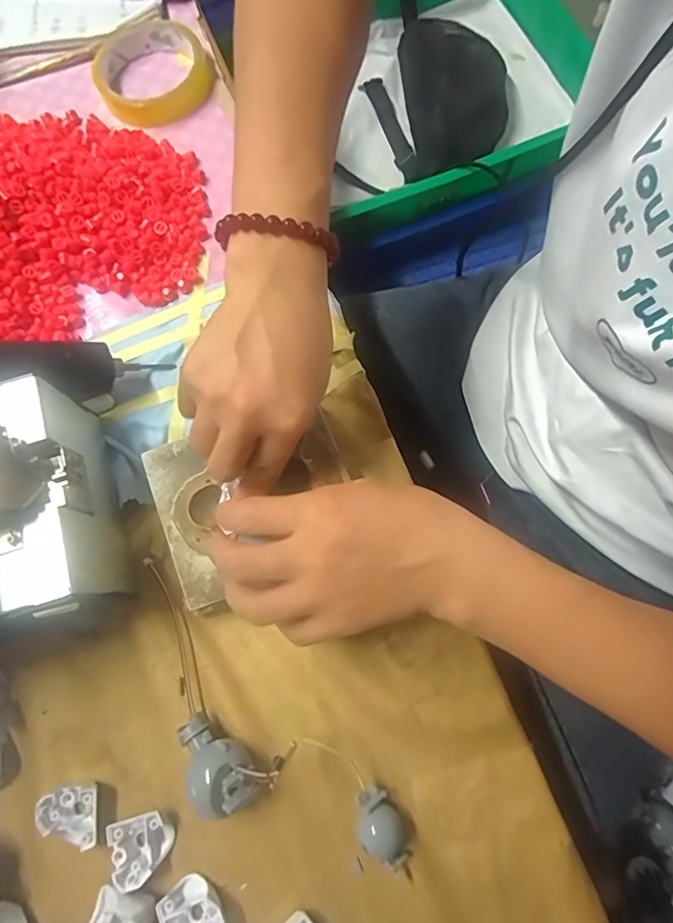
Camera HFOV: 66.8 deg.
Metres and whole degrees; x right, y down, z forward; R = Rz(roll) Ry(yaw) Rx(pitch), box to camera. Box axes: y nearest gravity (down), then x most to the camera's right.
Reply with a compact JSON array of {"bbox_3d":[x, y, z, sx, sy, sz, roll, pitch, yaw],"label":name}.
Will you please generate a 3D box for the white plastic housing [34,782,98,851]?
[{"bbox_3d":[-0.150,0.200,0.287,0.031,0.009,0.030,-10,76,0],"label":"white plastic housing"}]

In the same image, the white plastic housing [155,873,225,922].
[{"bbox_3d":[-0.077,0.242,0.271,0.033,0.012,0.030,-28,76,-5],"label":"white plastic housing"}]

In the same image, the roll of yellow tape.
[{"bbox_3d":[-0.154,-0.324,0.416,0.087,0.019,0.100,-27,76,-4],"label":"roll of yellow tape"}]

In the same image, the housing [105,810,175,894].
[{"bbox_3d":[-0.107,0.212,0.281,0.032,0.013,0.031,-23,76,-3],"label":"housing"}]

